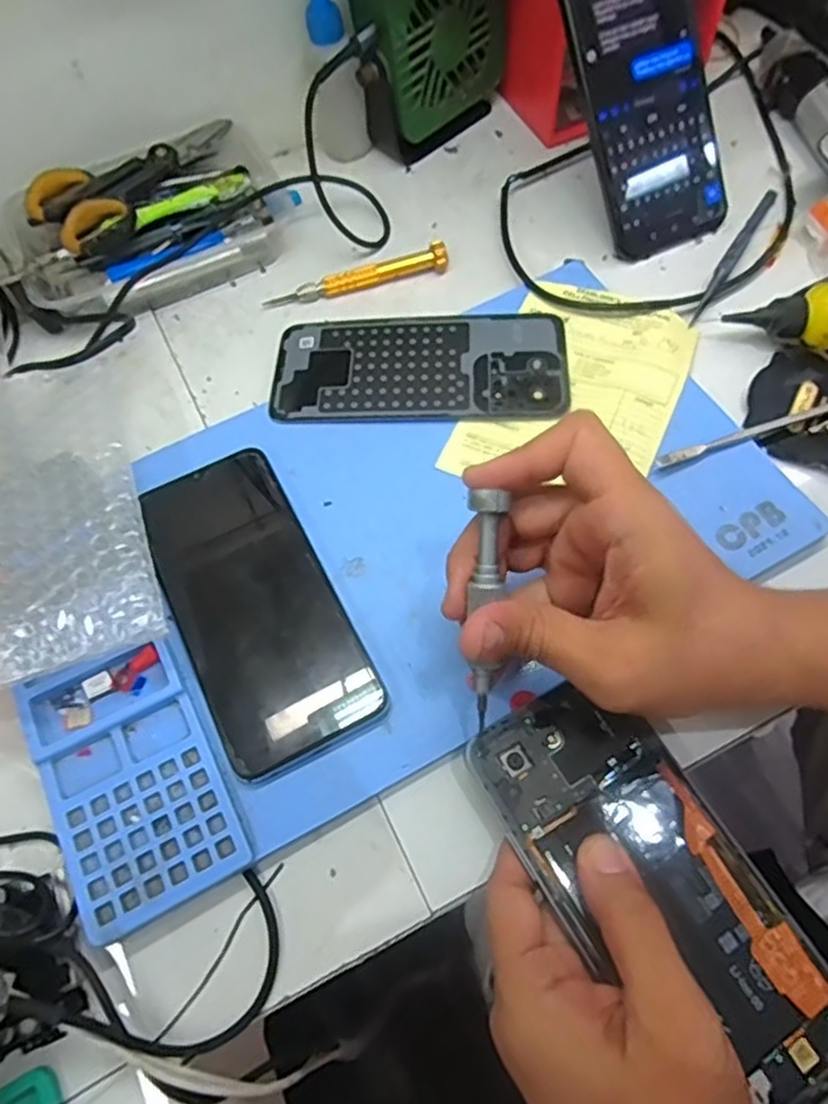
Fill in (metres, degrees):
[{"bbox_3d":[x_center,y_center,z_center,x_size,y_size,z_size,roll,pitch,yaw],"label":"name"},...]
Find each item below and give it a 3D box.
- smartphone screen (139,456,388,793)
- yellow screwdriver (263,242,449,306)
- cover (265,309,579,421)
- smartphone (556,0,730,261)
[{"bbox_3d":[-0.079,0.023,0.345,0.075,0.011,0.159,-26,67,-10],"label":"smartphone screen"},{"bbox_3d":[-0.035,-0.172,0.444,0.114,0.018,0.011,-13,65,-4],"label":"yellow screwdriver"},{"bbox_3d":[0.003,-0.108,0.409,0.168,0.006,0.080,0,65,2],"label":"cover"},{"bbox_3d":[0.138,-0.268,0.420,0.079,0.010,0.167,-24,110,-9],"label":"smartphone"}]

